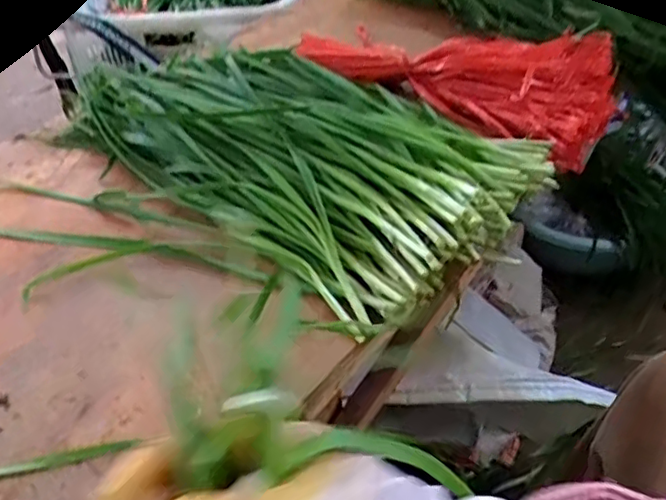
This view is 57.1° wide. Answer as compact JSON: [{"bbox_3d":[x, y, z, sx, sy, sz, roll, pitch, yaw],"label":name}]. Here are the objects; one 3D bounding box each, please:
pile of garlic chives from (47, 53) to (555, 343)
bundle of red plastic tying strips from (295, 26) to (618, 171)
[{"bbox_3d":[-0.054,-0.108,0.550,0.451,0.057,0.235,30,53,30],"label":"pile of garlic chives"},{"bbox_3d":[0.117,-0.188,0.624,0.331,0.068,0.136,25,51,26],"label":"bundle of red plastic tying strips"}]

